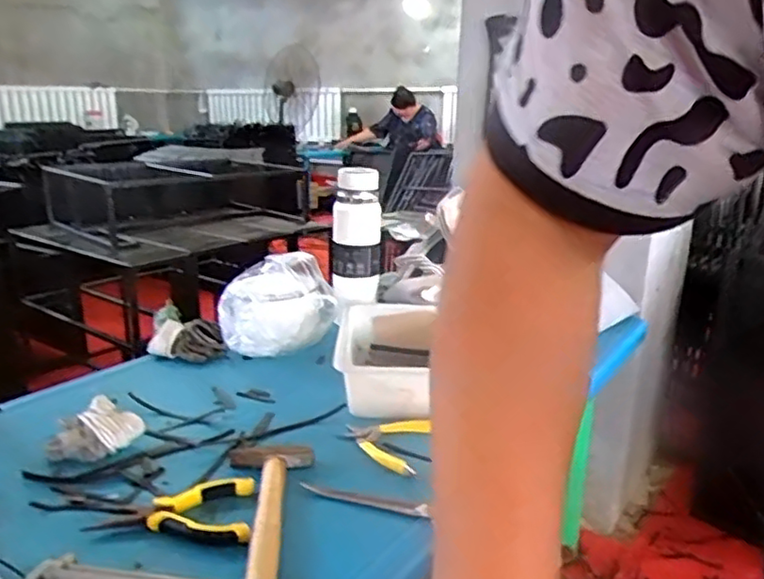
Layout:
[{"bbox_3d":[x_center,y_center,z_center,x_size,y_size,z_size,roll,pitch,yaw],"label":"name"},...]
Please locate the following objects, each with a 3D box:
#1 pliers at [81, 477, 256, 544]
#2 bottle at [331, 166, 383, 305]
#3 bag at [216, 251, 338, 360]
[{"bbox_3d":[-0.198,0.213,0.619,0.144,0.013,0.088,-1,17,-7],"label":"pliers"},{"bbox_3d":[-0.044,-0.096,1.122,0.082,0.217,0.070,0,17,-2],"label":"bottle"},{"bbox_3d":[-0.171,0.025,1.068,0.186,0.125,0.160,-1,17,-7],"label":"bag"}]

